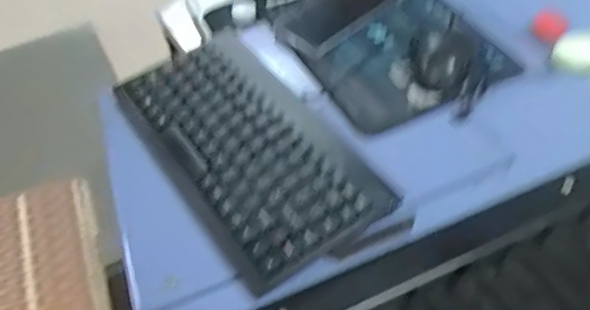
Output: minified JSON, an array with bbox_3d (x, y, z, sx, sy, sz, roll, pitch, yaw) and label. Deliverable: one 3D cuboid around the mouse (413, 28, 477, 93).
[{"bbox_3d":[0.158,-0.107,0.611,0.064,0.029,0.088,21,55,17],"label":"mouse"}]

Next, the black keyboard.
[{"bbox_3d":[-0.049,-0.013,0.536,0.146,0.031,0.285,-27,56,-19],"label":"black keyboard"}]

